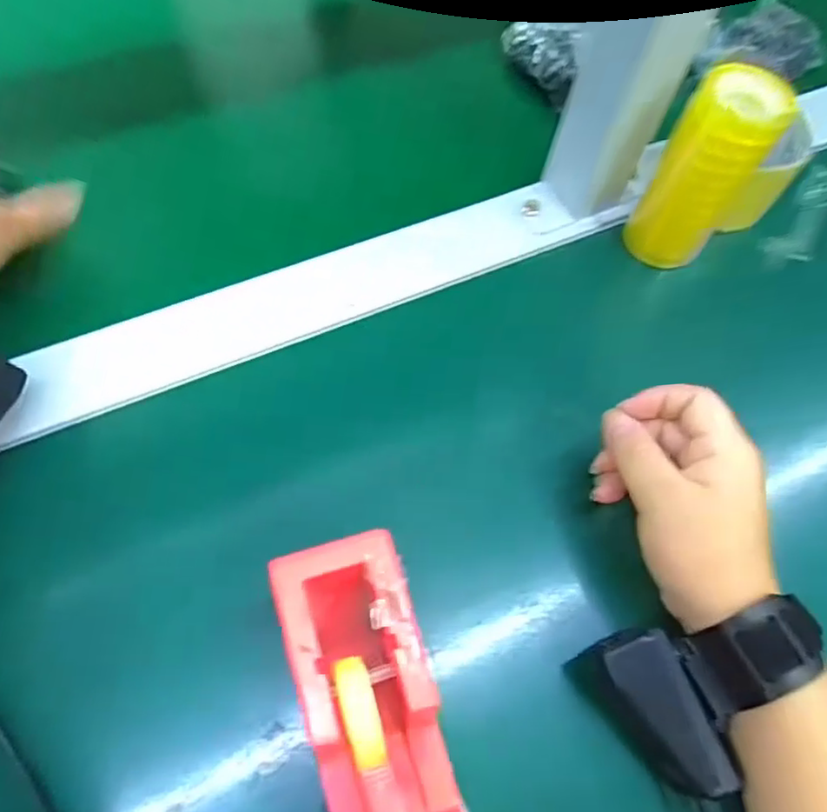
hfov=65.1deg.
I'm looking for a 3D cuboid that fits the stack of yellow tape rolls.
[{"bbox_3d":[0.172,-0.134,0.383,0.058,0.111,0.049,34,64,14],"label":"stack of yellow tape rolls"}]

